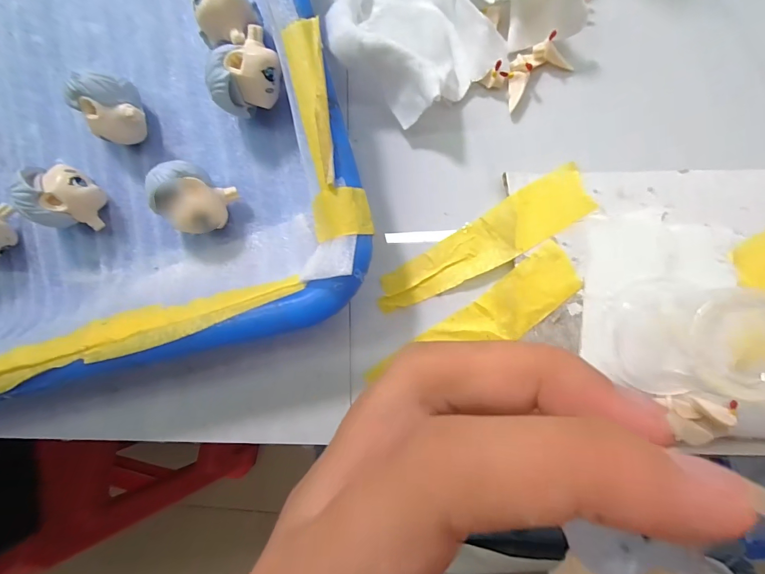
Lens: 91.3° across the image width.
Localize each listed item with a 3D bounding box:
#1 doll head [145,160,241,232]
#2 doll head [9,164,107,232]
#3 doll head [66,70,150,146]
[{"bbox_3d":[-0.070,-0.032,0.139,0.020,0.023,0.022,27,90,8],"label":"doll head"},{"bbox_3d":[-0.123,-0.035,0.144,0.020,0.023,0.021,4,87,7],"label":"doll head"},{"bbox_3d":[-0.103,-0.067,0.144,0.018,0.024,0.021,-22,84,5],"label":"doll head"}]

